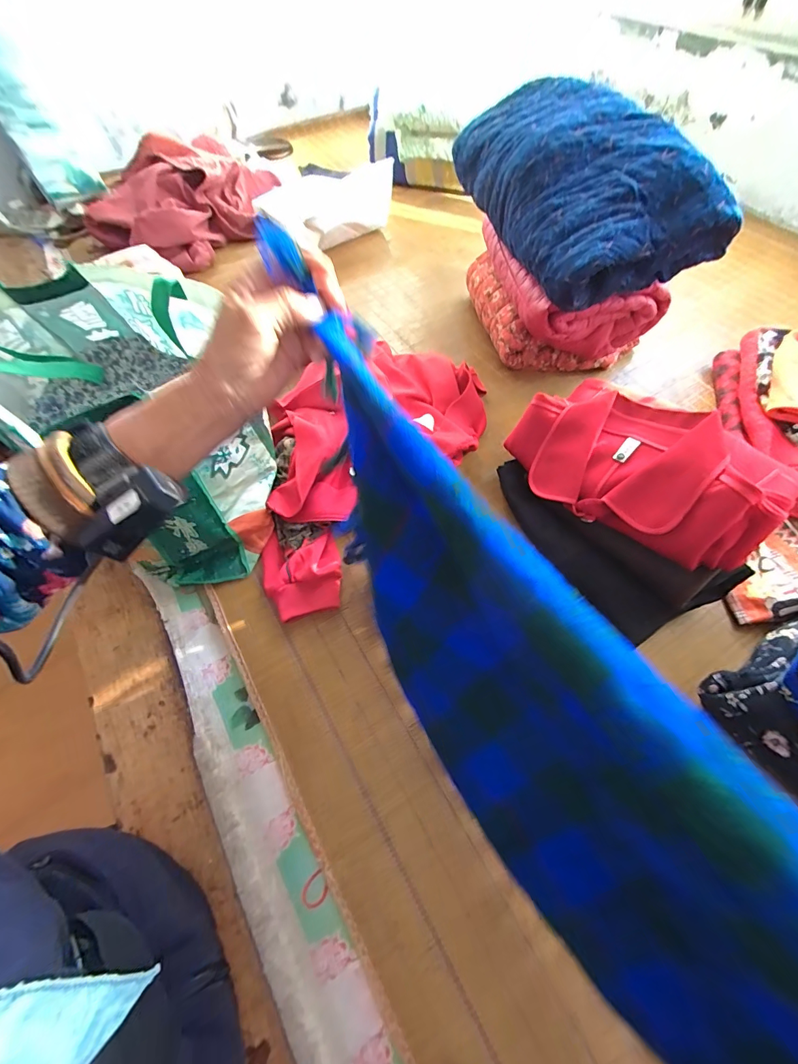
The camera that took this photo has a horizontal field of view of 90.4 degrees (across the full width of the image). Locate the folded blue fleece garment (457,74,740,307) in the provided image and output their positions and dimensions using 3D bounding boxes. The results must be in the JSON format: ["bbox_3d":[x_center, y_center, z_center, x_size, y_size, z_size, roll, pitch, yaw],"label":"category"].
[{"bbox_3d":[0.279,-0.589,0.664,0.221,0.137,0.516,-17,63,-7],"label":"folded blue fleece garment"}]

